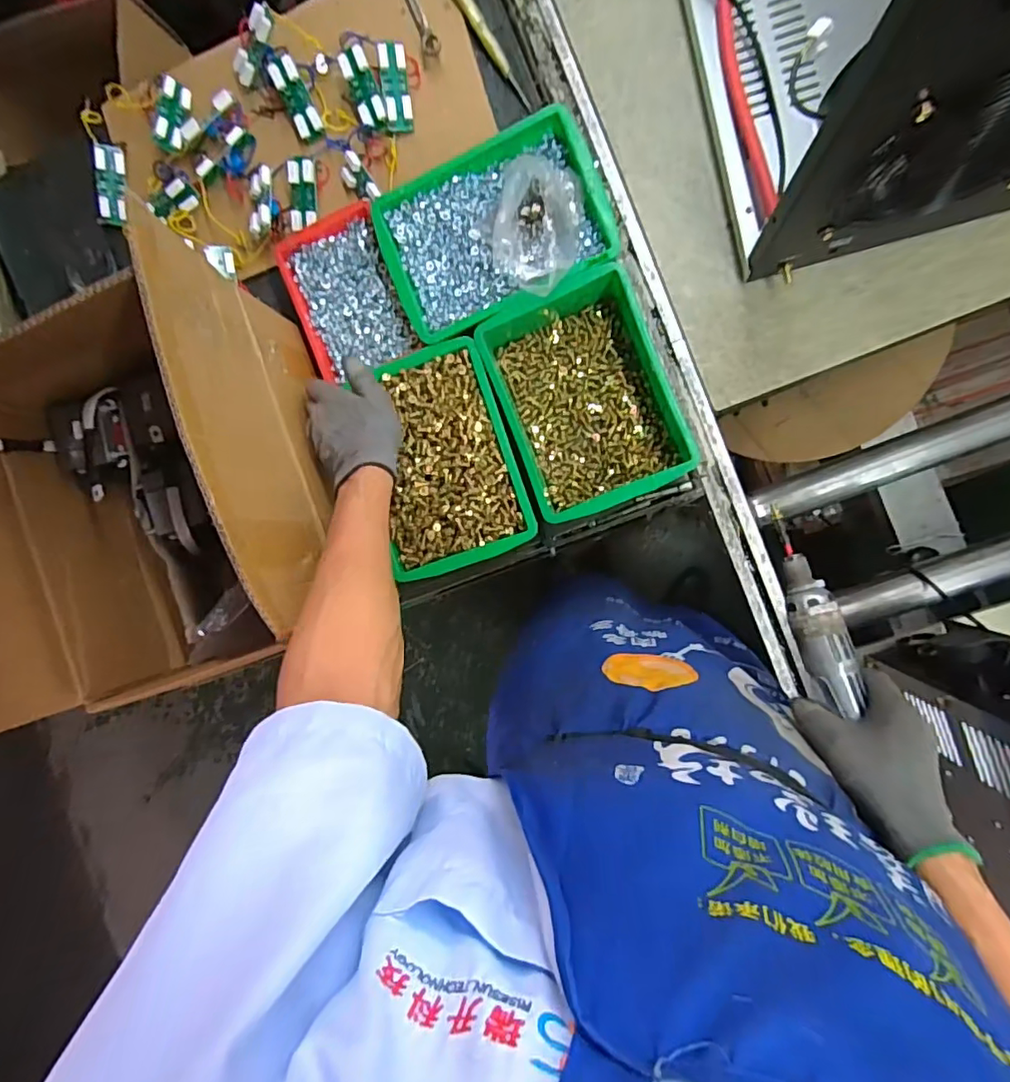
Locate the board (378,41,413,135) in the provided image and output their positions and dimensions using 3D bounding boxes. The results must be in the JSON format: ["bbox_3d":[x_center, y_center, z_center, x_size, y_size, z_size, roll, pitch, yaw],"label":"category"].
[{"bbox_3d":[-0.131,-0.544,0.676,0.034,0.013,0.089,-9,108,-13],"label":"board"}]

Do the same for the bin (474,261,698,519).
[{"bbox_3d":[0.092,-0.161,0.647,0.179,0.078,0.245,-21,88,9],"label":"bin"}]

